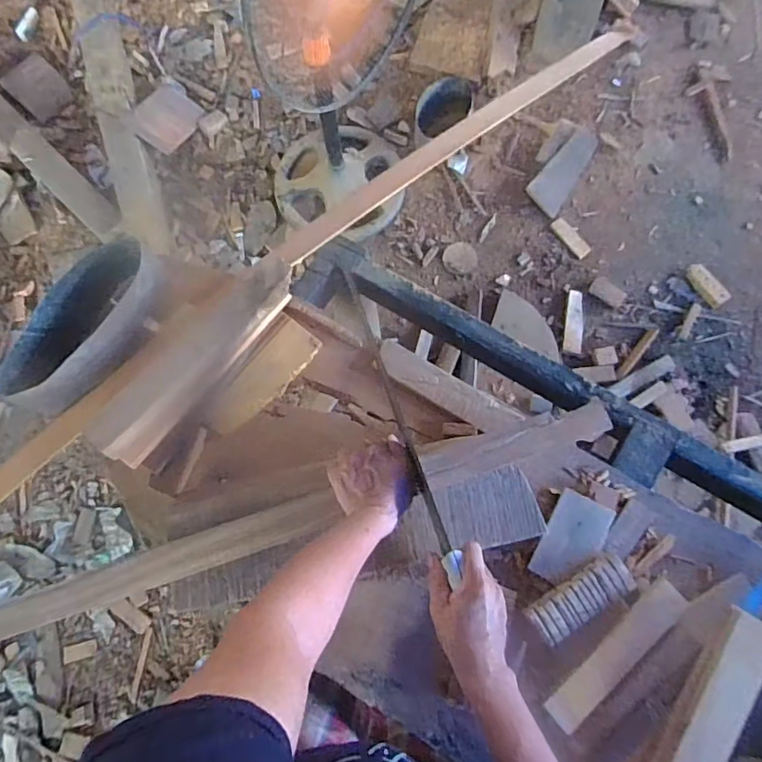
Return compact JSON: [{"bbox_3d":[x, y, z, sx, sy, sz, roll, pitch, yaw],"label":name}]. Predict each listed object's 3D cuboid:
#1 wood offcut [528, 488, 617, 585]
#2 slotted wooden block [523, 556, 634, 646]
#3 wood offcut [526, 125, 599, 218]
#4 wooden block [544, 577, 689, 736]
[{"bbox_3d":[0.243,0.201,0.658,0.070,0.011,0.115,28,78,10],"label":"wood offcut"},{"bbox_3d":[0.241,0.261,0.628,0.134,0.012,0.049,-30,76,-8],"label":"slotted wooden block"},{"bbox_3d":[0.549,-0.642,1.572,0.110,0.012,0.318,30,76,8],"label":"wood offcut"},{"bbox_3d":[0.274,0.316,0.602,0.200,0.018,0.044,-40,78,-11],"label":"wooden block"}]

